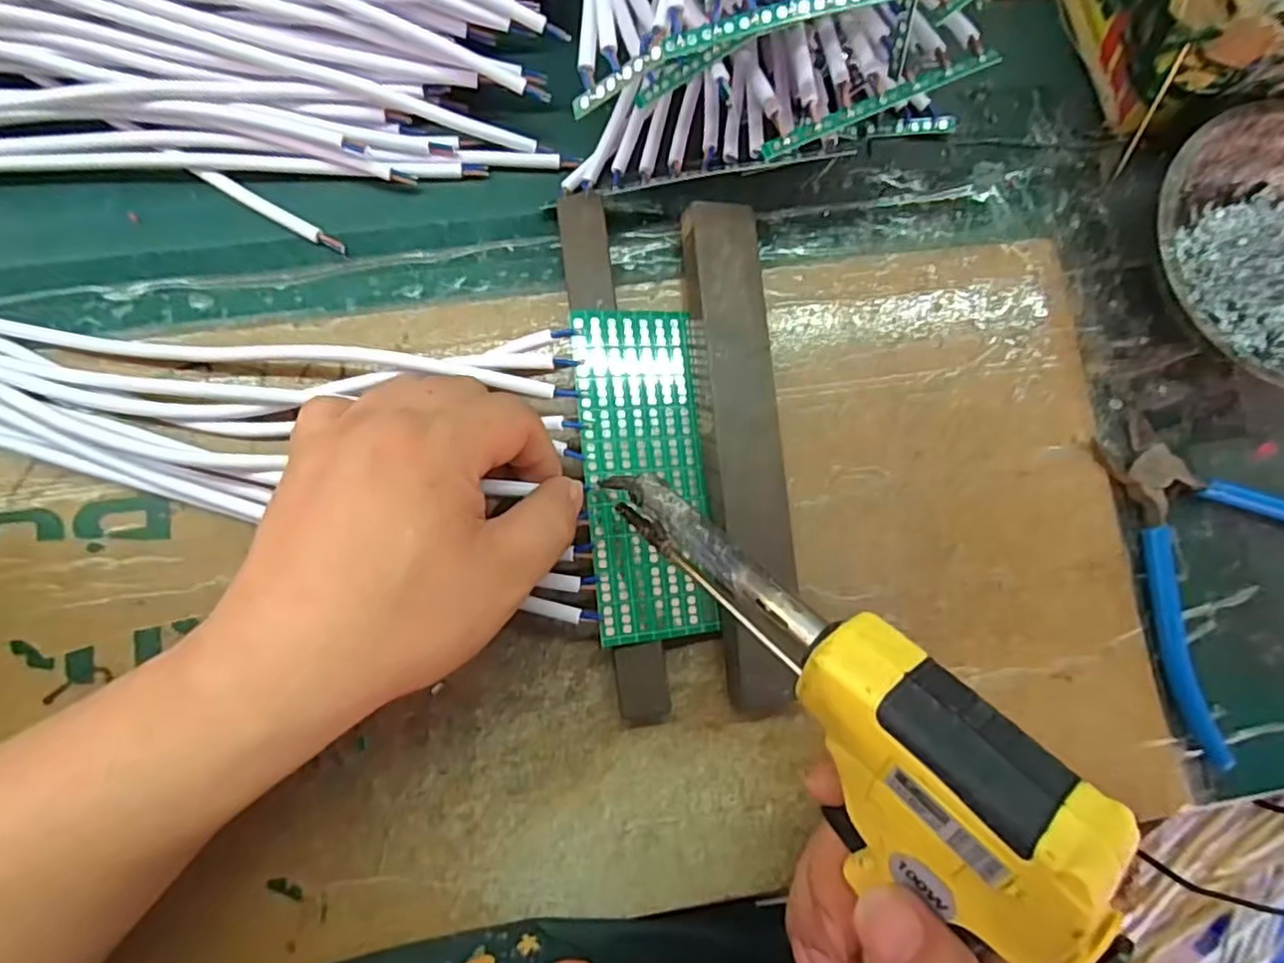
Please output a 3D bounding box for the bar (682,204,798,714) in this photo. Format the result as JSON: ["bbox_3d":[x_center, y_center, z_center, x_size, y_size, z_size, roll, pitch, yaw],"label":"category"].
[{"bbox_3d":[0.042,-0.011,0.288,0.035,0.025,0.210,-5,82,-4],"label":"bar"}]

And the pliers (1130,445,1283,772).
[{"bbox_3d":[0.282,0.047,0.303,0.120,0.011,0.133,-7,83,-5],"label":"pliers"}]

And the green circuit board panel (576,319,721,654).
[{"bbox_3d":[0.002,-0.004,0.281,0.050,0.004,0.134,-3,82,-18],"label":"green circuit board panel"}]

